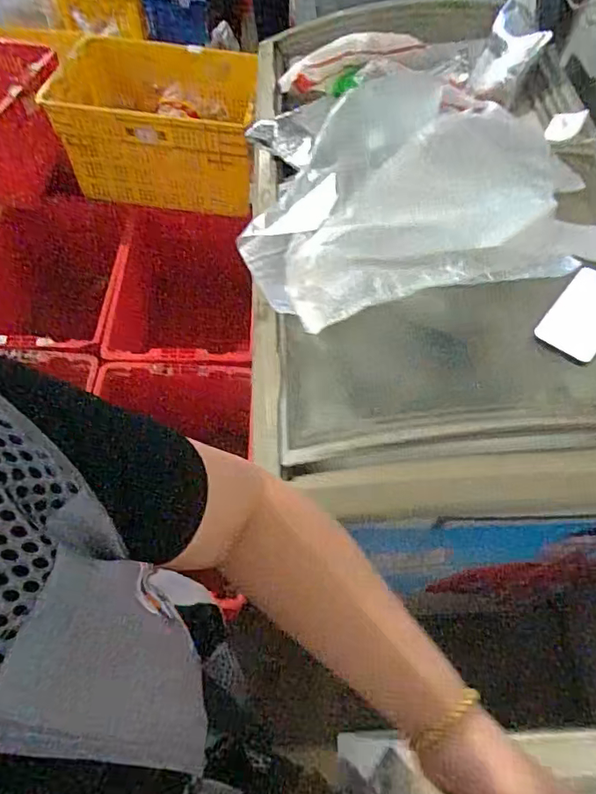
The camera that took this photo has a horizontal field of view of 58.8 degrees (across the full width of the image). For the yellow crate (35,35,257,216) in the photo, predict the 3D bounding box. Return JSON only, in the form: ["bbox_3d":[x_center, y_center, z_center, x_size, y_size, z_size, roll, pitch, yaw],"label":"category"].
[{"bbox_3d":[-0.424,-0.818,1.598,0.644,0.371,0.320,15,59,7],"label":"yellow crate"}]

